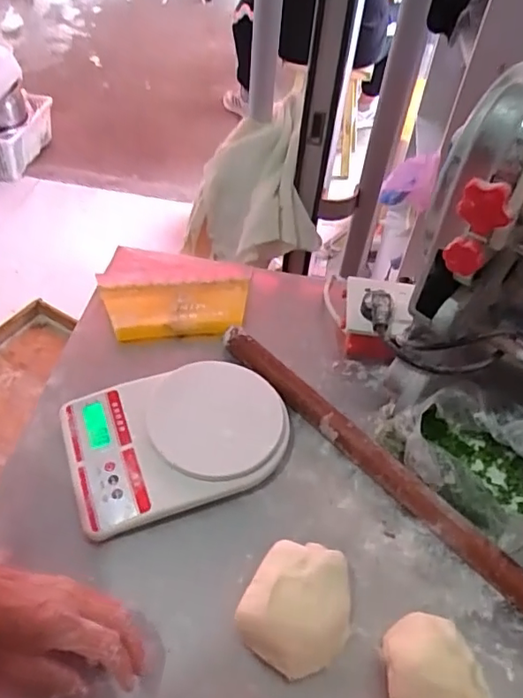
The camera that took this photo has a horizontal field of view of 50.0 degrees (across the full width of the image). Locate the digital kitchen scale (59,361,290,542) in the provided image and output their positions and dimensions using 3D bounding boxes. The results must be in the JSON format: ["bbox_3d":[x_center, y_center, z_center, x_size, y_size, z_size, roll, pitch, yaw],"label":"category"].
[{"bbox_3d":[-0.084,0.090,0.567,0.213,0.048,0.146,-14,52,-15],"label":"digital kitchen scale"}]

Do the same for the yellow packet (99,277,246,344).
[{"bbox_3d":[-0.108,-0.053,0.692,0.177,0.022,0.099,-1,50,-4],"label":"yellow packet"}]

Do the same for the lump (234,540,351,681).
[{"bbox_3d":[0.034,0.215,0.472,0.087,0.041,0.102,26,53,18],"label":"lump"}]

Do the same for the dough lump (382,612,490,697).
[{"bbox_3d":[0.135,0.267,0.434,0.067,0.046,0.114,-13,52,-14],"label":"dough lump"}]

